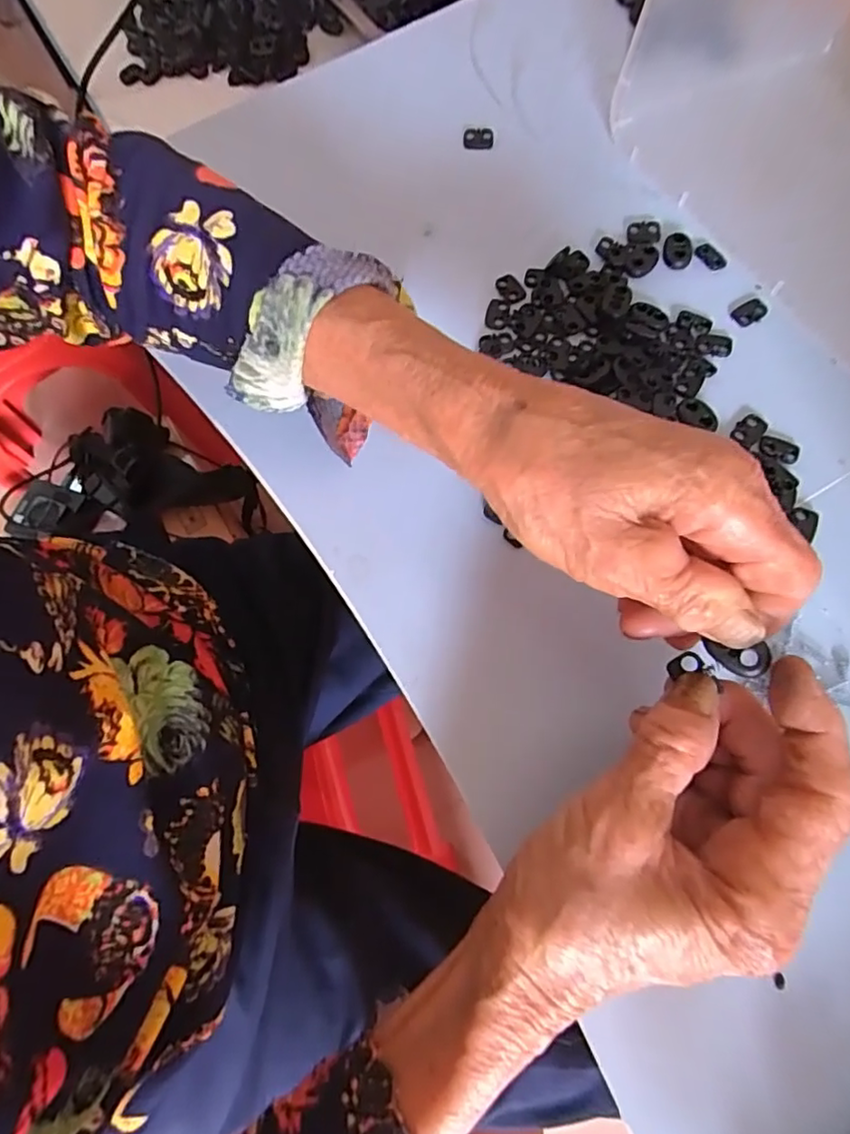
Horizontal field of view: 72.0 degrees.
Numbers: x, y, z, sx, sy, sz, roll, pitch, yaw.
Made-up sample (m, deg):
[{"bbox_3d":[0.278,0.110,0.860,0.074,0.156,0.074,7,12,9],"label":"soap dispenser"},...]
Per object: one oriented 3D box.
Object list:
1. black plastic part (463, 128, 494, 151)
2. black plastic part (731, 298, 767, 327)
[{"bbox_3d":[0.033,-0.262,0.358,0.018,0.008,0.008,2,71,6],"label":"black plastic part"},{"bbox_3d":[0.173,-0.136,0.311,0.019,0.005,0.012,-37,72,-7],"label":"black plastic part"}]

